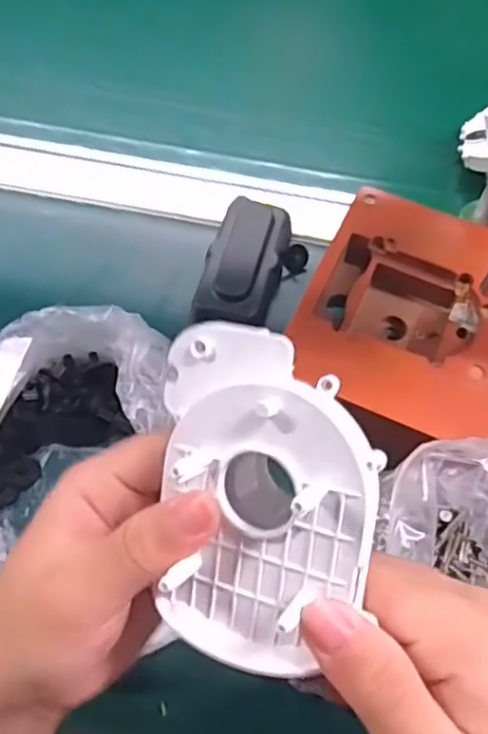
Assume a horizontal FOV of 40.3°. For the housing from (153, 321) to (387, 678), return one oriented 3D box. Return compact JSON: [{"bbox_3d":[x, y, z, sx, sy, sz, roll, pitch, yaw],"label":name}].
[{"bbox_3d":[0.008,0.039,0.200,0.066,0.024,0.097,4,98,24],"label":"housing"}]

